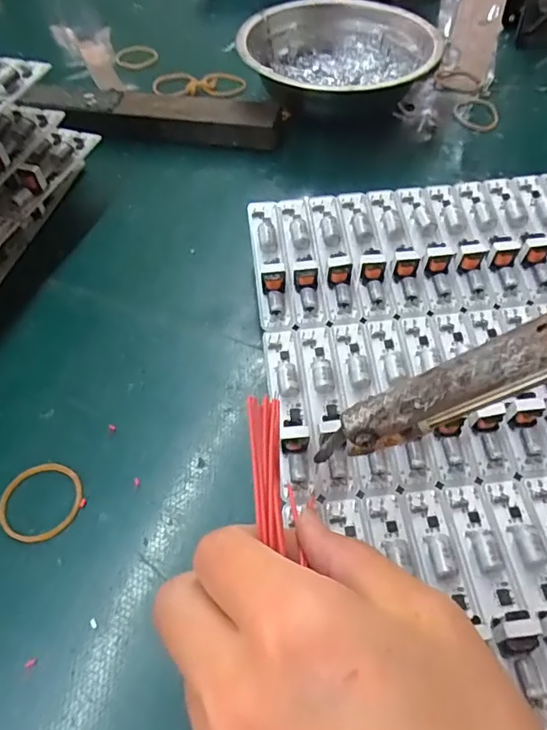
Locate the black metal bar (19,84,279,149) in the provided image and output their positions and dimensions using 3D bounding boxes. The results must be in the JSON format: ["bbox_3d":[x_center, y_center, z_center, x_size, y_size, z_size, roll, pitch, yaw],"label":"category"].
[{"bbox_3d":[-0.081,-0.163,0.348,0.170,0.022,0.029,8,54,8],"label":"black metal bar"}]

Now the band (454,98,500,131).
[{"bbox_3d":[0.133,-0.166,0.348,0.028,0.004,0.039,11,55,11],"label":"band"}]

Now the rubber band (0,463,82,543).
[{"bbox_3d":[-0.089,0.051,0.202,0.030,0.004,0.031,-1,53,2],"label":"rubber band"}]

